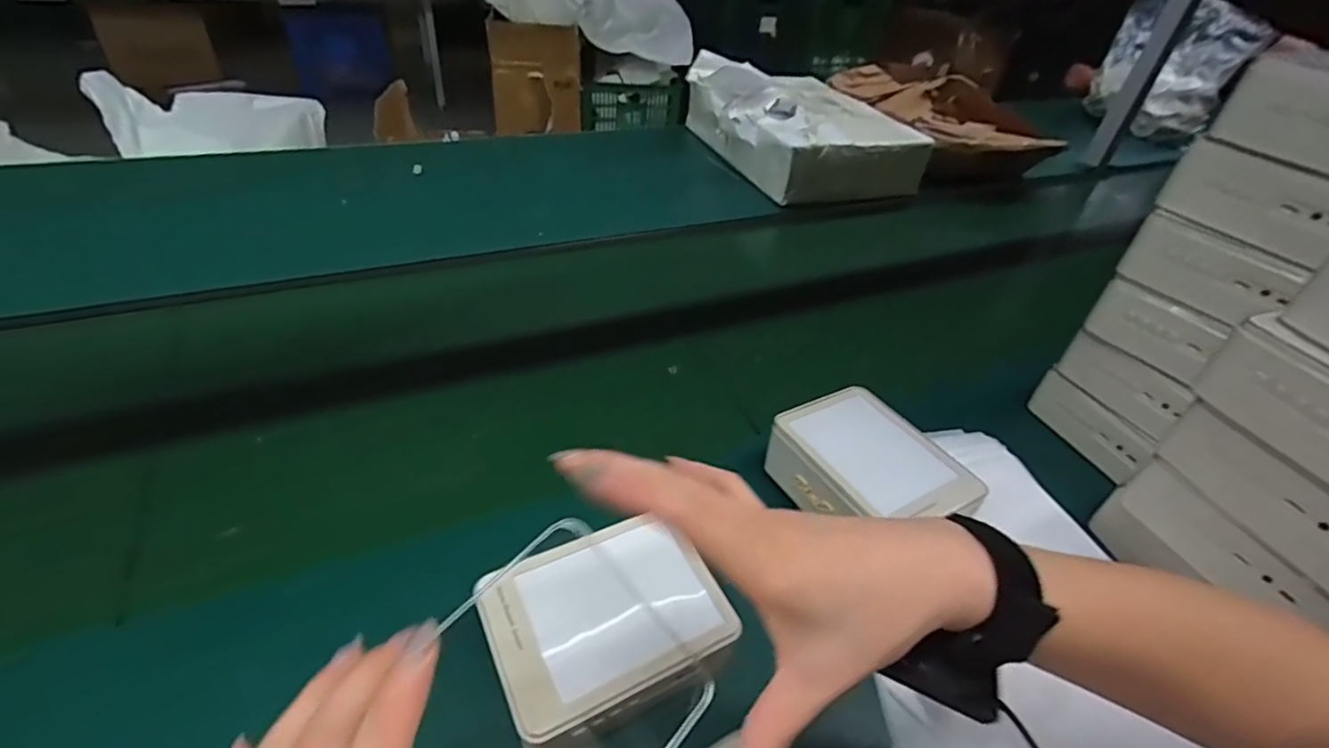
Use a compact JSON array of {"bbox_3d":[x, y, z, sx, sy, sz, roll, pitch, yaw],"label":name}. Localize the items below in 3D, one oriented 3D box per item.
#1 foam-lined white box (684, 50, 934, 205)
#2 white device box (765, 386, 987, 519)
[{"bbox_3d":[0.247,-0.460,1.104,0.309,0.115,0.402,-9,43,-18],"label":"foam-lined white box"},{"bbox_3d":[0.165,0.078,0.478,0.106,0.054,0.149,-19,46,-27],"label":"white device box"}]

